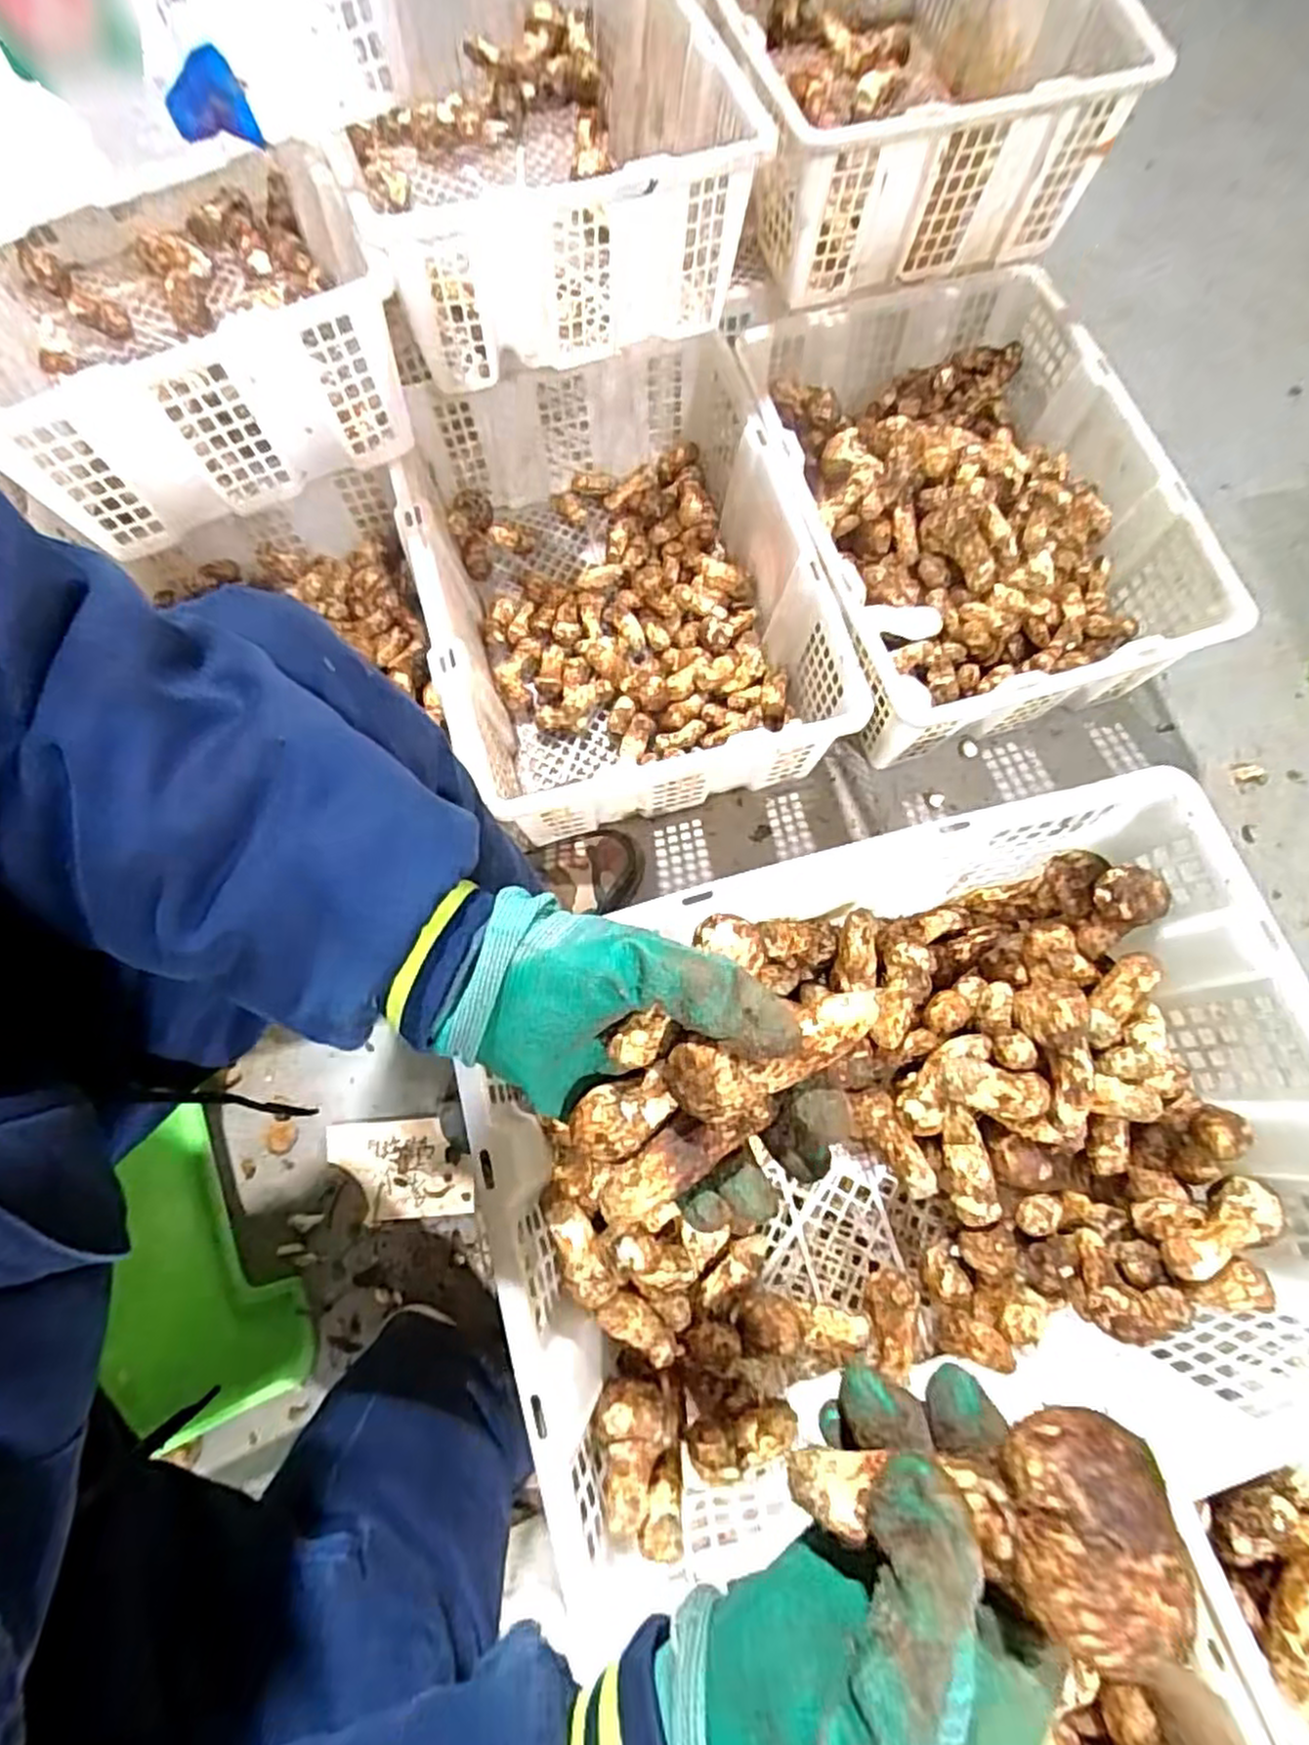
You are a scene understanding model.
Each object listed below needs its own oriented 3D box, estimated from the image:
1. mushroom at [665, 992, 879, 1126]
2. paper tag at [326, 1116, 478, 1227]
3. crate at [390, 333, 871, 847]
[{"bbox_3d":[0.044,0.067,0.271,0.077,0.033,0.032,-25,75,1],"label":"mushroom"},{"bbox_3d":[-0.239,0.278,0.702,0.132,0.006,0.088,-5,72,-3],"label":"paper tag"},{"bbox_3d":[-0.039,-0.298,0.785,0.367,0.167,0.478,-11,74,-3],"label":"crate"}]

